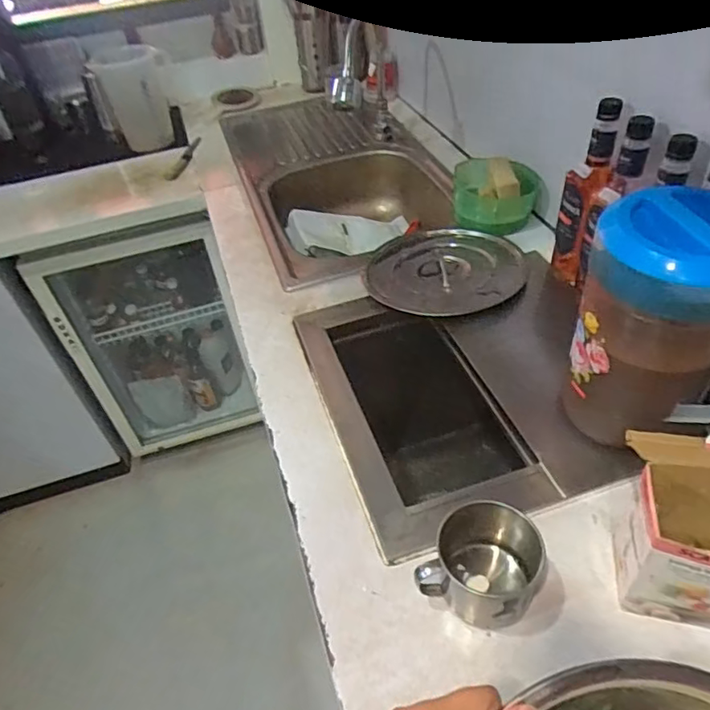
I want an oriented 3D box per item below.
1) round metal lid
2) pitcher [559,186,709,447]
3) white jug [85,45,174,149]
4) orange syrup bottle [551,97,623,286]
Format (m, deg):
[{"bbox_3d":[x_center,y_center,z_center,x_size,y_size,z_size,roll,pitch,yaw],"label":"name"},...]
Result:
[{"bbox_3d":[0.149,-0.144,0.932,0.251,0.037,0.251,-3,44,3],"label":"round metal lid"},{"bbox_3d":[0.310,-0.011,0.581,0.155,0.268,0.144,18,49,23],"label":"pitcher"},{"bbox_3d":[-0.554,-0.657,1.423,0.179,0.206,0.130,-17,45,-11],"label":"white jug"},{"bbox_3d":[0.346,-0.233,0.827,0.053,0.258,0.068,-22,46,-15],"label":"orange syrup bottle"}]

